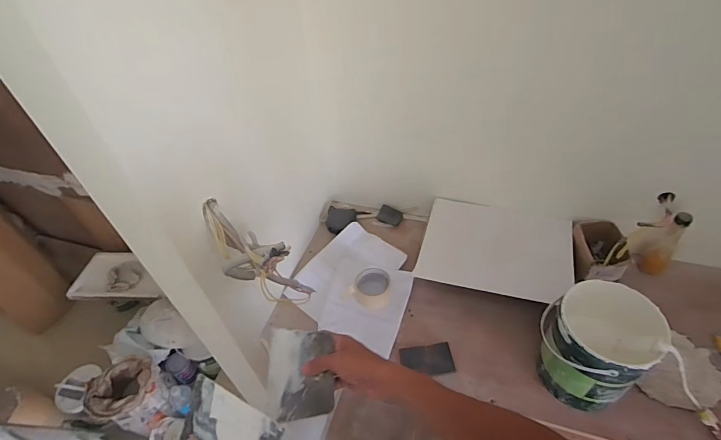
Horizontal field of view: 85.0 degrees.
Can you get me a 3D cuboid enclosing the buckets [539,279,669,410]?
[{"bbox_3d":[0.445,0.243,0.759,0.158,0.219,0.176,-26,49,-18],"label":"buckets"}]

